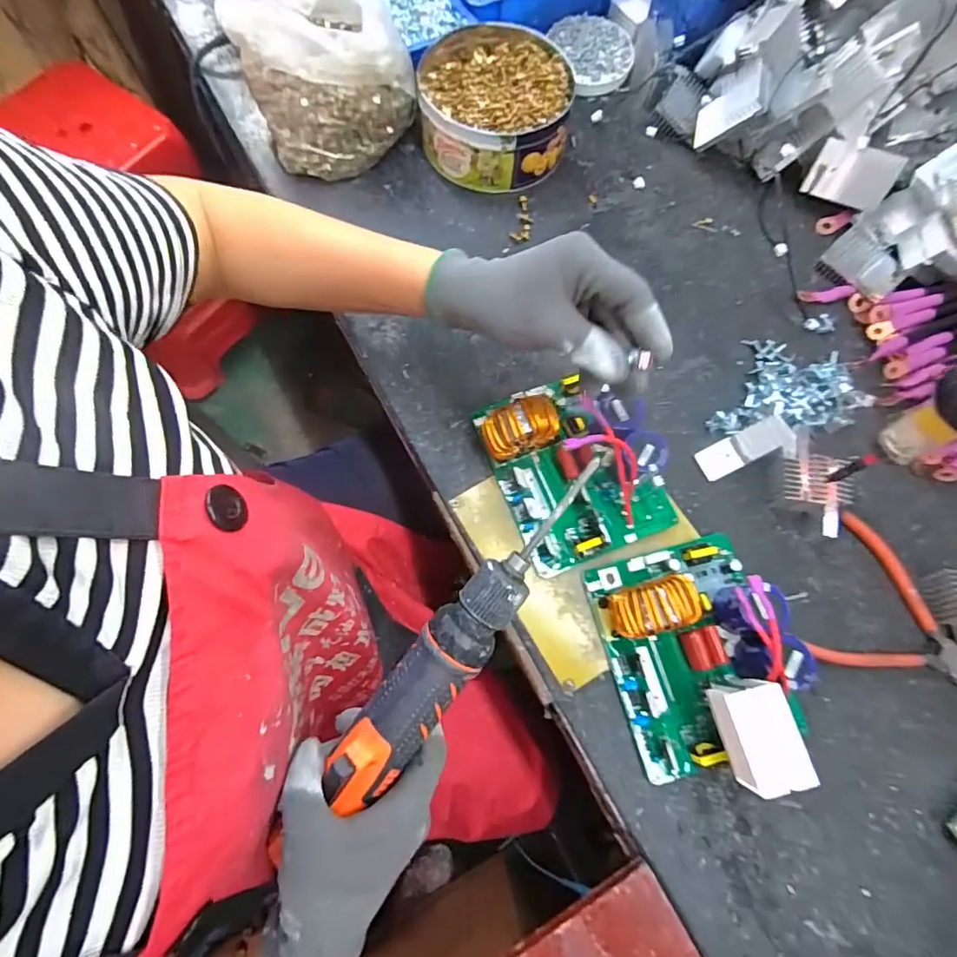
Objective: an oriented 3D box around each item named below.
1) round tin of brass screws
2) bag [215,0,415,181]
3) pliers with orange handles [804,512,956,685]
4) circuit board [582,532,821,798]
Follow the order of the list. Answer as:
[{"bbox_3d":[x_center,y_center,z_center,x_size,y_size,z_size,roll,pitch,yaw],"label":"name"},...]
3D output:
[{"bbox_3d":[0.016,-0.368,0.497,0.144,0.058,0.148,0,72,-1],"label":"round tin of brass screws"},{"bbox_3d":[-0.147,-0.388,0.471,0.142,0.107,0.142,-27,75,-9],"label":"bag"},{"bbox_3d":[0.322,0.093,0.385,0.123,0.010,0.115,11,73,3],"label":"pliers with orange handles"},{"bbox_3d":[0.159,0.115,0.342,0.123,0.071,0.162,-15,73,-5],"label":"circuit board"}]

